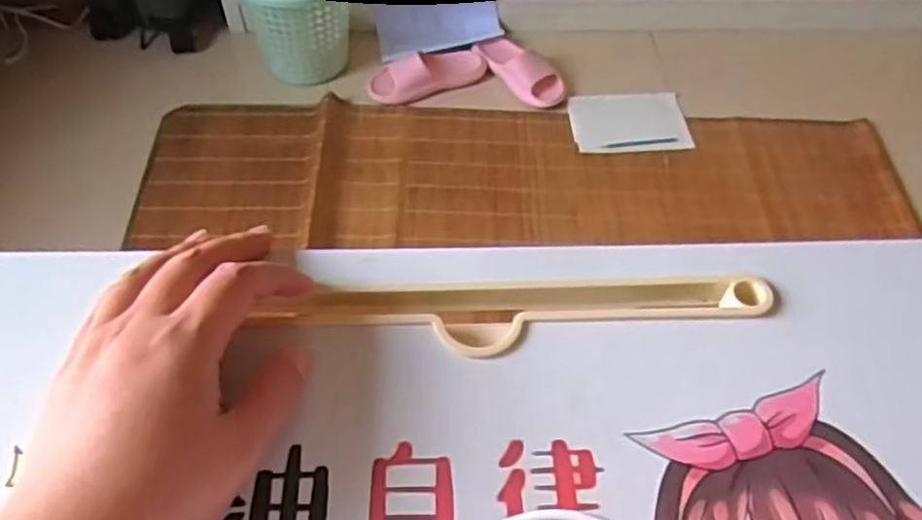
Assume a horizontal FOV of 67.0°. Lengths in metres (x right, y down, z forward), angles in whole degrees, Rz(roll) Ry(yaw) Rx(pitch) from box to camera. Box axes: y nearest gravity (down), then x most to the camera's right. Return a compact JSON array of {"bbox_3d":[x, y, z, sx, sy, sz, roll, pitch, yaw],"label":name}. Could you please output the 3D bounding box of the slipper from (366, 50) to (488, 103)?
[{"bbox_3d":[-0.069,-0.438,1.646,0.291,0.062,0.112,-13,56,-12],"label":"slipper"}]

